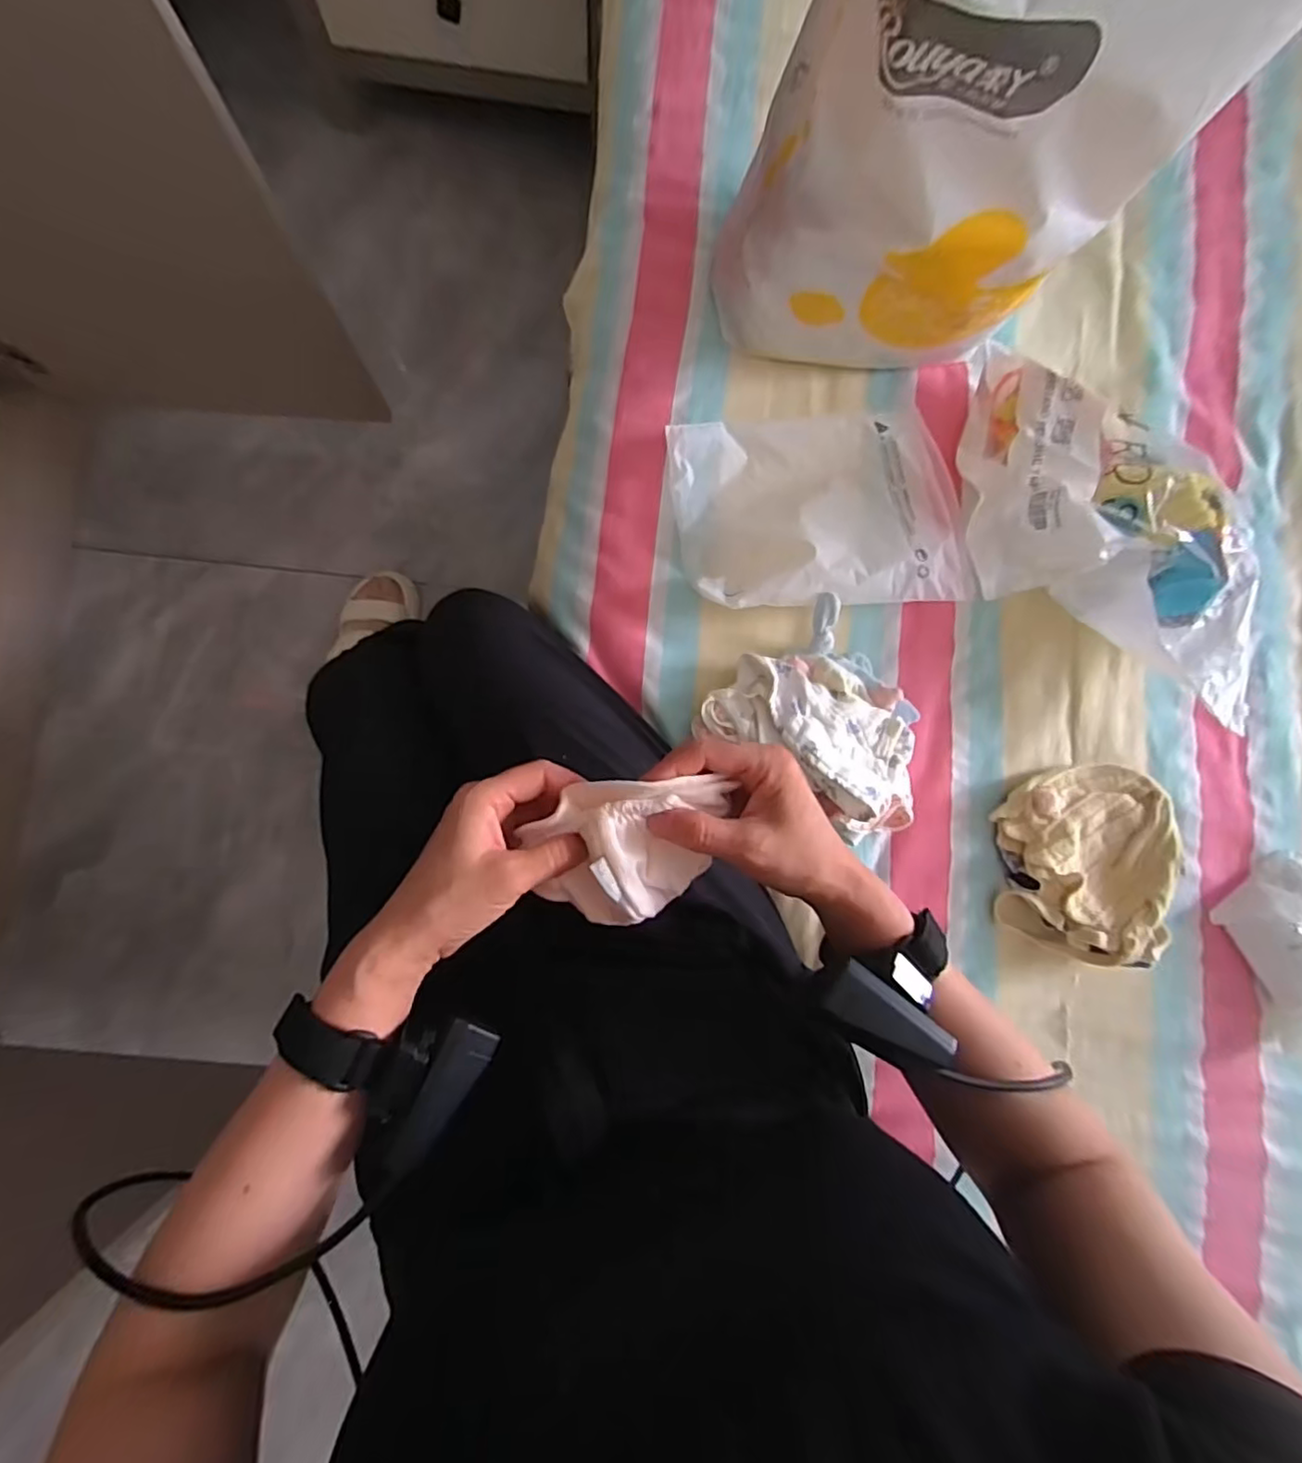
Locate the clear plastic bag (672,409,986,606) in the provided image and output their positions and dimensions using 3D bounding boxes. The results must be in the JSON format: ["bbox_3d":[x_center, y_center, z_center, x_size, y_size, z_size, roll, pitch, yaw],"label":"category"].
[{"bbox_3d":[0.150,-0.199,0.568,0.253,0.048,0.181,-5,85,-5],"label":"clear plastic bag"}]

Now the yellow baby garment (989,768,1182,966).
[{"bbox_3d":[0.375,0.111,0.548,0.150,0.044,0.162,9,84,-4],"label":"yellow baby garment"}]

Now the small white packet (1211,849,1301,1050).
[{"bbox_3d":[0.569,0.191,0.556,0.113,0.037,0.144,-26,87,-6],"label":"small white packet"}]

